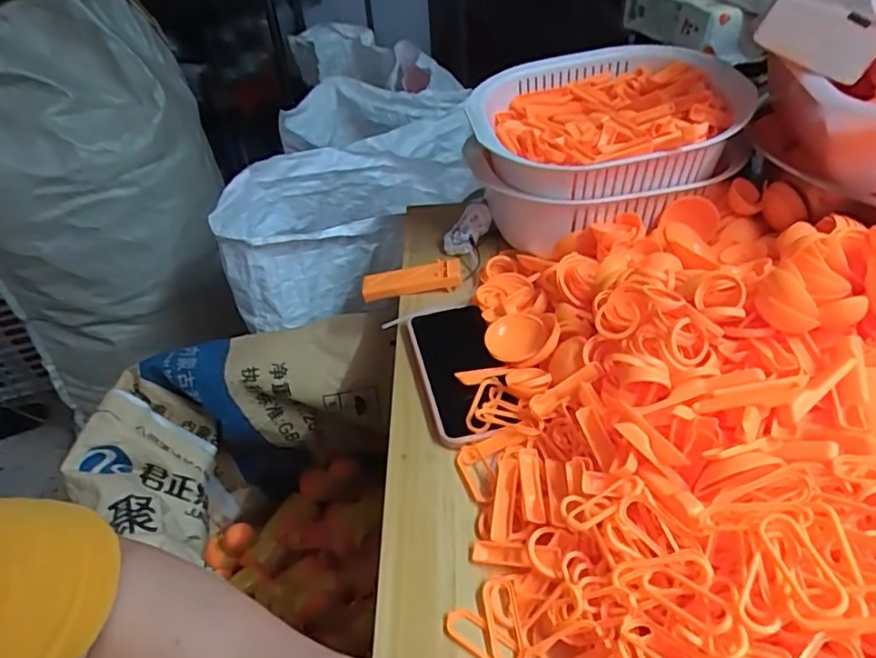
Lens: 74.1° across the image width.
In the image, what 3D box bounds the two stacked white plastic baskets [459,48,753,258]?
[{"bbox_3d":[0.170,-0.211,0.631,0.259,0.105,0.205,-9,40,-5],"label":"two stacked white plastic baskets"}]

